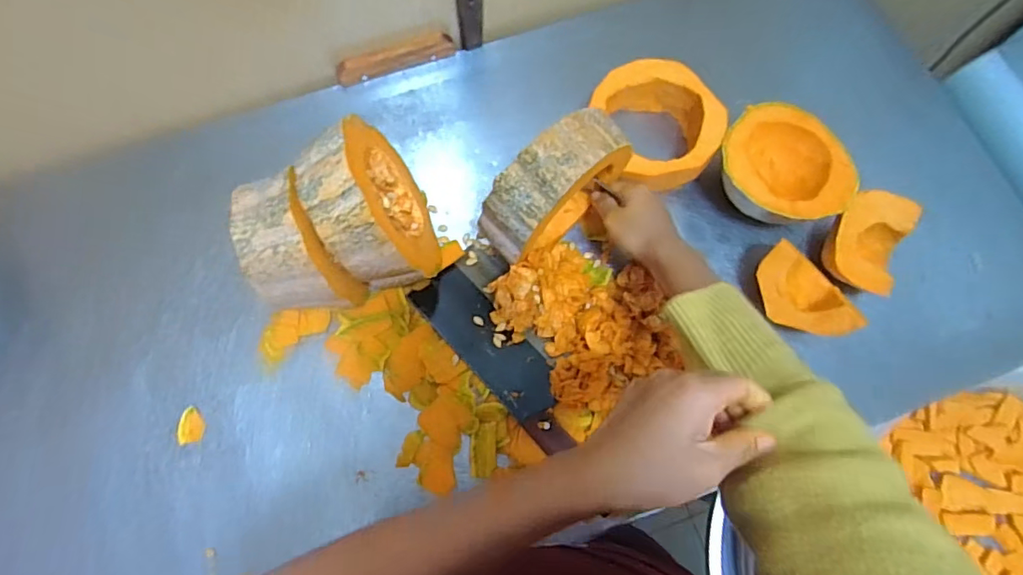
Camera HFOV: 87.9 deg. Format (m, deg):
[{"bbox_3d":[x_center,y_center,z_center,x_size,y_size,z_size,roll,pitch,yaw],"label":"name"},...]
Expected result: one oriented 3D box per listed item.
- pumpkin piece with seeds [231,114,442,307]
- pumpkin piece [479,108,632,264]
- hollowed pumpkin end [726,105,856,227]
[{"bbox_3d":[-0.172,-0.062,0.527,0.163,0.150,0.150,-19,74,-7],"label":"pumpkin piece with seeds"},{"bbox_3d":[0.050,-0.097,0.529,0.165,0.154,0.053,-40,77,-9],"label":"pumpkin piece"},{"bbox_3d":[0.306,-0.134,0.604,0.142,0.075,0.144,0,73,-1],"label":"hollowed pumpkin end"}]

